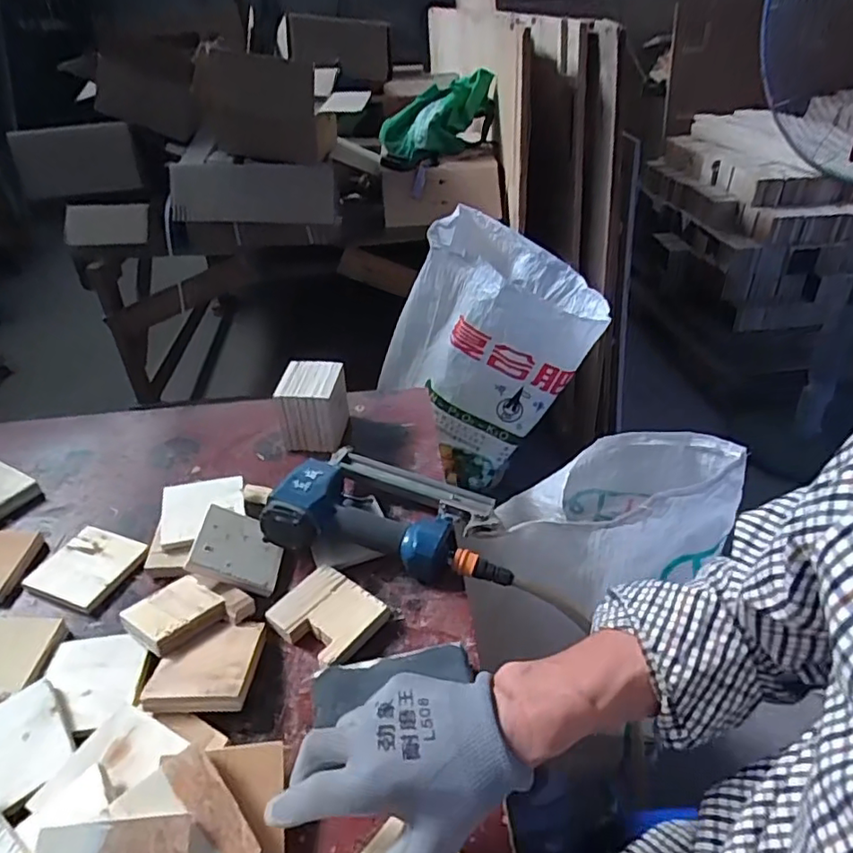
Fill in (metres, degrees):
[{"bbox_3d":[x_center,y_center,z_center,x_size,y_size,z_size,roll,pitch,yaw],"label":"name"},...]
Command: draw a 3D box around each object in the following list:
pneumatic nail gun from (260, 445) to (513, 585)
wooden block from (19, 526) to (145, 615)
[{"bbox_3d":[-0.033,0.086,0.672,0.264,0.073,0.151,6,37,9],"label":"pneumatic nail gun"},{"bbox_3d":[-0.369,0.152,0.645,0.088,0.012,0.091,14,41,16],"label":"wooden block"}]

